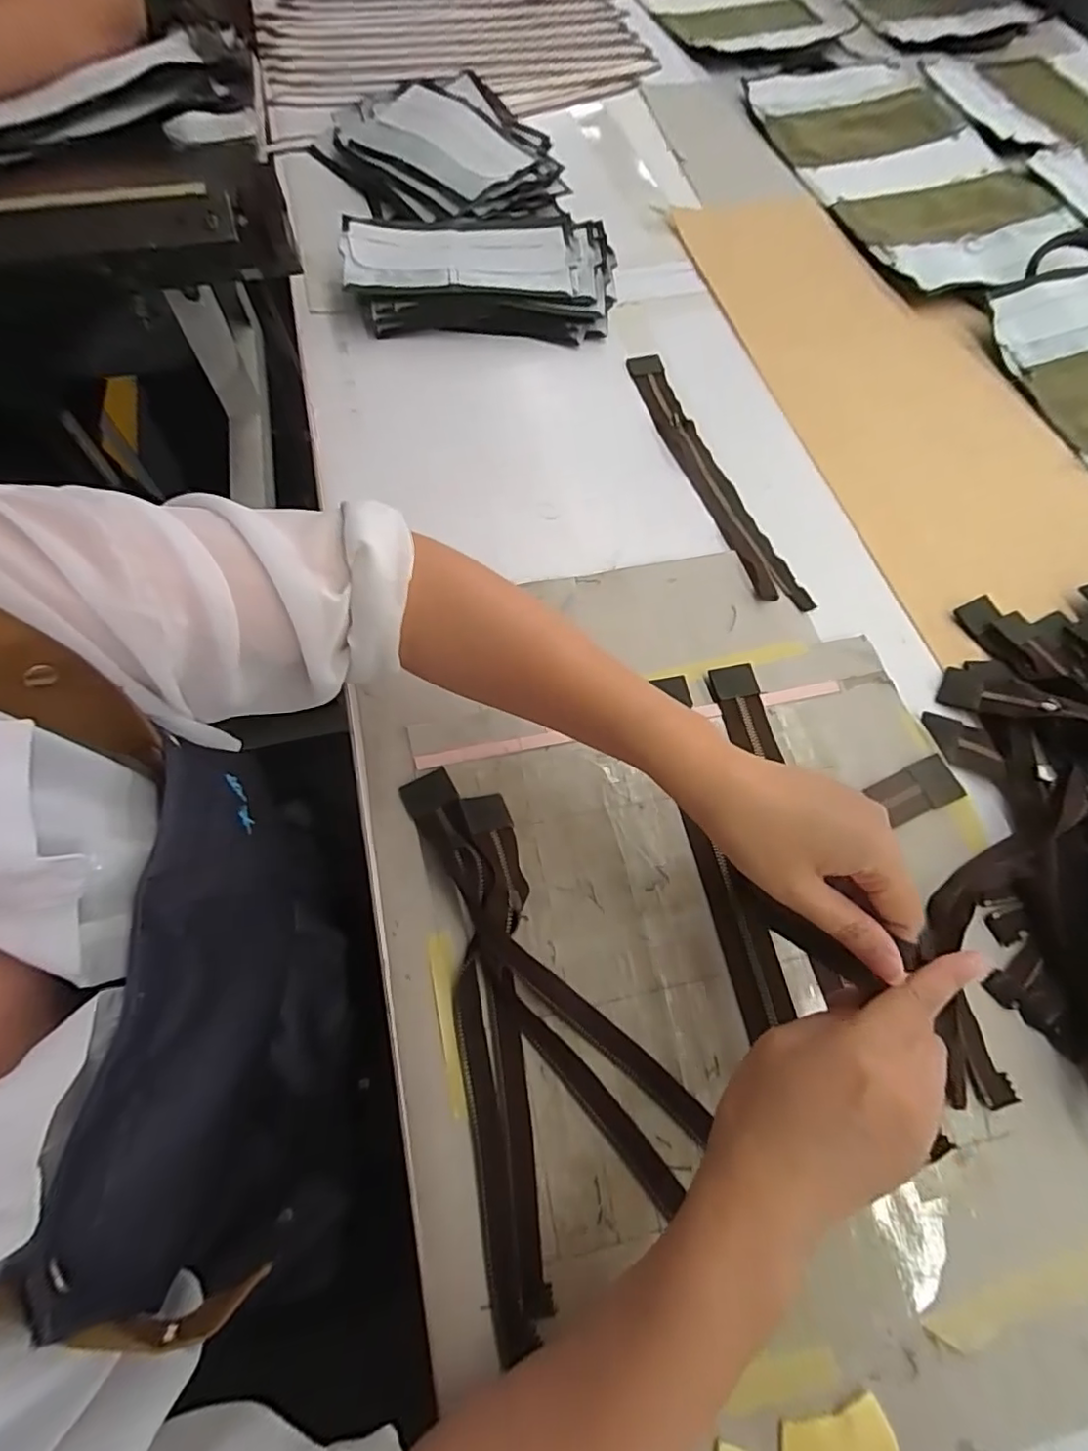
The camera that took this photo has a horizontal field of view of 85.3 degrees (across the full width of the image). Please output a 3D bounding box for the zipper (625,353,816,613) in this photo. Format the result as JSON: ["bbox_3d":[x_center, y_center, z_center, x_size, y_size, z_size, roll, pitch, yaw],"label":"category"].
[{"bbox_3d":[0.153,-0.235,0.552,0.038,0.010,0.324,-18,68,-9],"label":"zipper"}]

